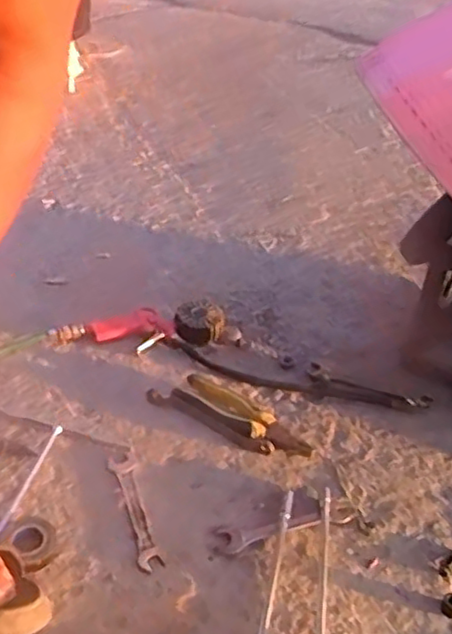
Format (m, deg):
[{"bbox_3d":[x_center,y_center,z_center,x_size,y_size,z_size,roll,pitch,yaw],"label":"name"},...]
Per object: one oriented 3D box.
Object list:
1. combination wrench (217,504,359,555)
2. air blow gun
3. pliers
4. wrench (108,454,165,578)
[{"bbox_3d":[0.068,0.225,0.724,0.155,0.007,0.032,-5,36,-18],"label":"combination wrench"},{"bbox_3d":[-0.165,0.023,0.959,0.170,0.028,0.063,-9,37,-22],"label":"air blow gun"},{"bbox_3d":[0.010,0.124,0.848,0.208,0.021,0.076,24,37,23],"label":"pliers"},{"bbox_3d":[-0.098,0.207,0.721,0.029,0.012,0.154,-7,36,-19],"label":"wrench"}]

